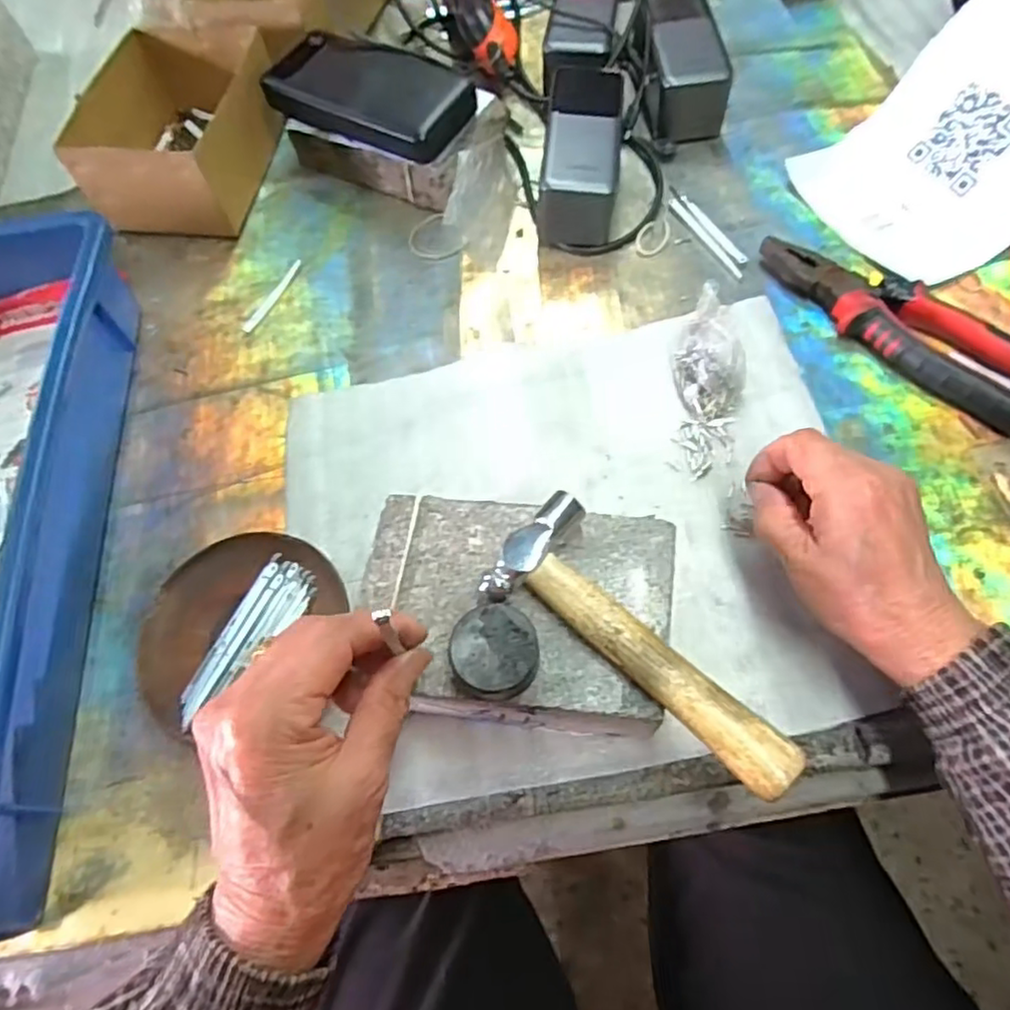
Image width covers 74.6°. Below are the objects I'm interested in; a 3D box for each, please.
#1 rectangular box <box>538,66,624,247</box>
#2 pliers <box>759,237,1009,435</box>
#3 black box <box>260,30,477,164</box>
[{"bbox_3d":[0.057,-0.256,0.491,0.053,0.056,0.139,4,65,5],"label":"rectangular box"},{"bbox_3d":[0.258,-0.112,0.425,0.211,0.022,0.055,41,73,20],"label":"pliers"},{"bbox_3d":[-0.101,-0.311,0.501,0.150,0.028,0.072,24,68,14],"label":"black box"}]

